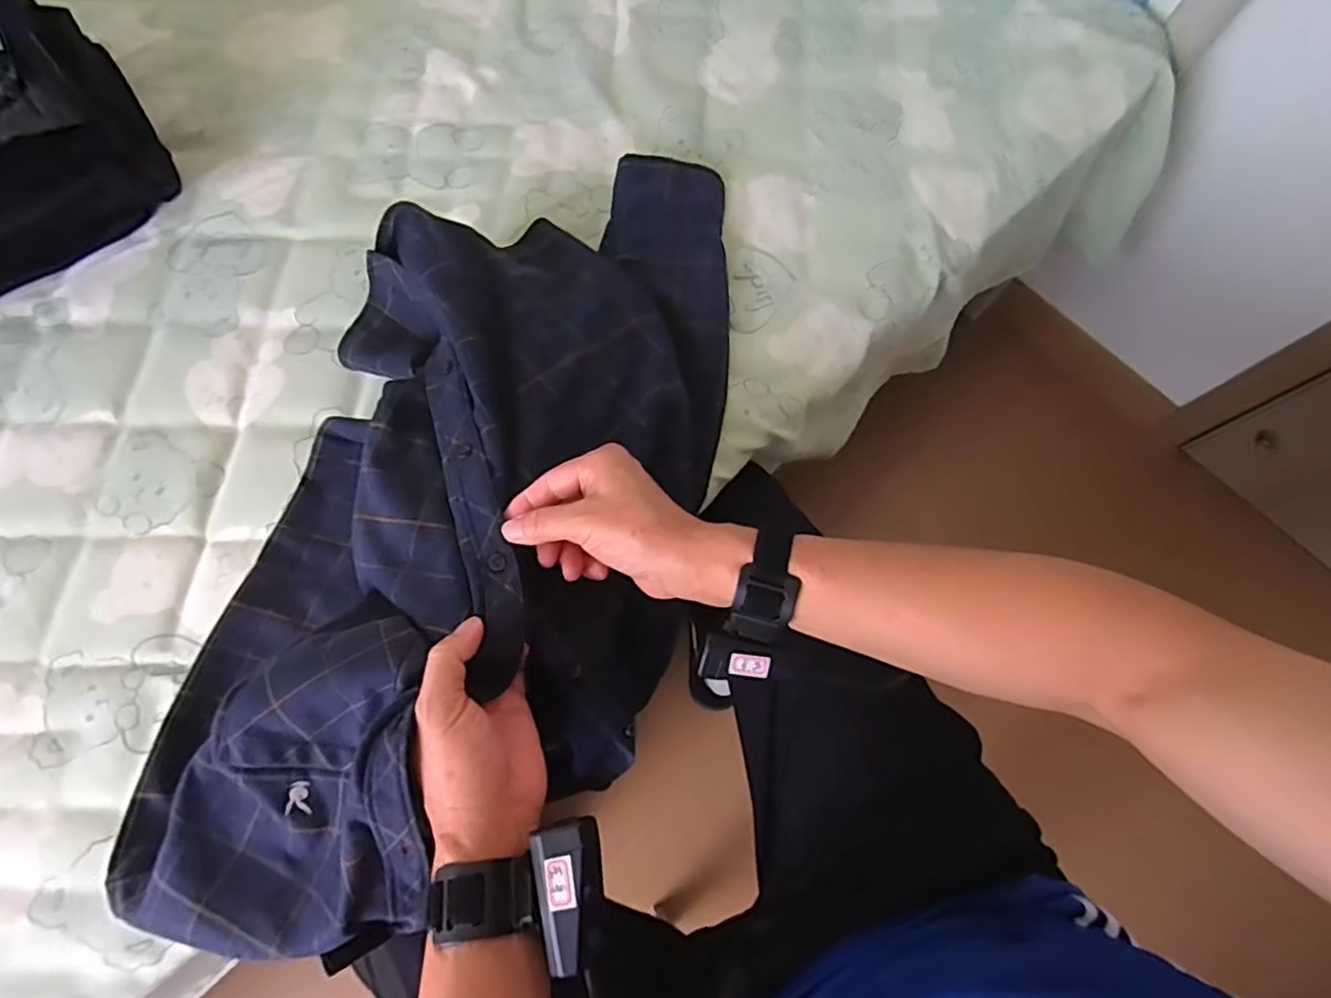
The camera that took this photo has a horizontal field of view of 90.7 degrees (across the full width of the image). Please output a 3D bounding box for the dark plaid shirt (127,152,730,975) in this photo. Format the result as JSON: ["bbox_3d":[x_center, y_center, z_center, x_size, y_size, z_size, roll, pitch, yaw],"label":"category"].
[{"bbox_3d":[-0.133,-0.022,0.529,0.338,0.155,0.686,23,67,8],"label":"dark plaid shirt"}]

